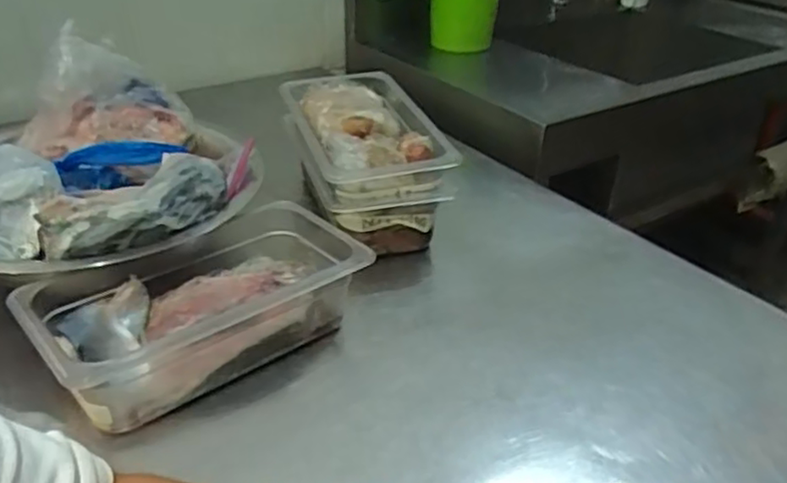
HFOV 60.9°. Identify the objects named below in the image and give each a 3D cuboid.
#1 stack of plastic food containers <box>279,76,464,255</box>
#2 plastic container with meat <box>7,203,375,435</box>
[{"bbox_3d":[-0.045,-0.118,0.953,0.184,0.145,0.330,-9,34,-16],"label":"stack of plastic food containers"},{"bbox_3d":[-0.190,0.068,0.677,0.304,0.110,0.172,-24,41,-35],"label":"plastic container with meat"}]

